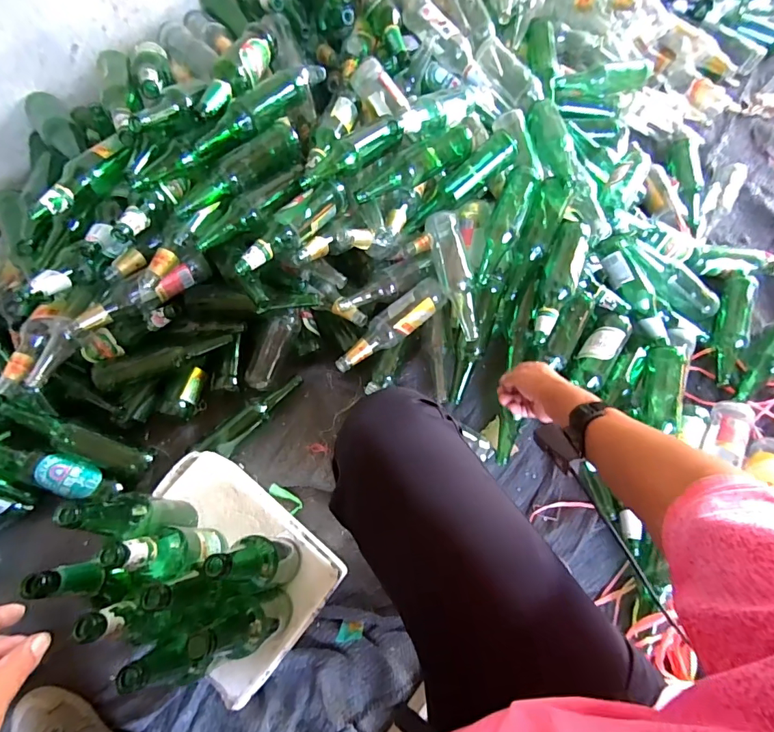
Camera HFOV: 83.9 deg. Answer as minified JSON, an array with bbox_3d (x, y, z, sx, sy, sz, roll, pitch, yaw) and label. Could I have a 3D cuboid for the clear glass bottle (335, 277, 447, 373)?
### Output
[{"bbox_3d":[0.003,-0.081,0.876,0.260,0.058,0.083,-41,74,-14],"label":"clear glass bottle"}]

